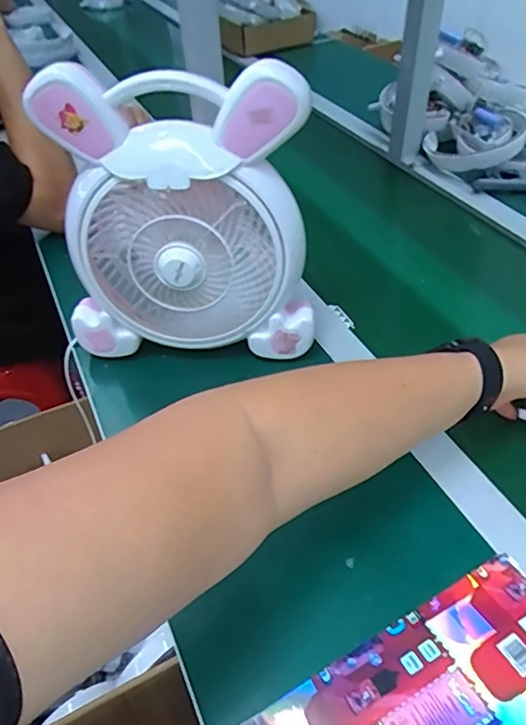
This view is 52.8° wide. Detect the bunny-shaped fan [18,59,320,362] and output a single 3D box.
[{"bbox_3d":[-0.074,-0.125,0.491,0.239,0.253,0.082,2,46,5],"label":"bunny-shaped fan"}]

